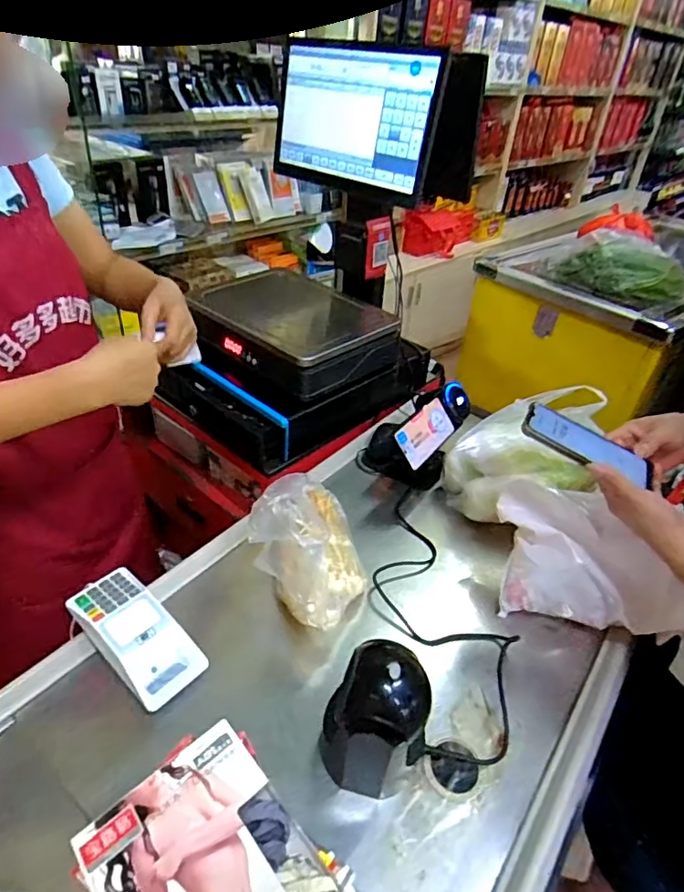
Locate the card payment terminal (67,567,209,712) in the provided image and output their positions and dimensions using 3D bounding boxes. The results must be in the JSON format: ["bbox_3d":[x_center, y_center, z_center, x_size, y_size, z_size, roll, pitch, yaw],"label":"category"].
[{"bbox_3d":[-0.251,0.226,0.639,0.180,0.053,0.081,31,44,29],"label":"card payment terminal"}]

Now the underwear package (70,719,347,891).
[{"bbox_3d":[-0.082,0.285,0.342,0.126,0.022,0.166,-26,48,-35],"label":"underwear package"}]

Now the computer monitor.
[{"bbox_3d":[0.030,-0.586,0.961,0.372,0.237,0.069,32,39,31],"label":"computer monitor"}]

